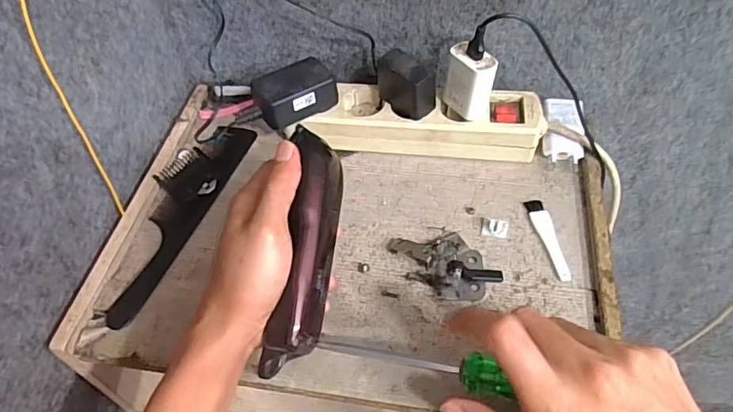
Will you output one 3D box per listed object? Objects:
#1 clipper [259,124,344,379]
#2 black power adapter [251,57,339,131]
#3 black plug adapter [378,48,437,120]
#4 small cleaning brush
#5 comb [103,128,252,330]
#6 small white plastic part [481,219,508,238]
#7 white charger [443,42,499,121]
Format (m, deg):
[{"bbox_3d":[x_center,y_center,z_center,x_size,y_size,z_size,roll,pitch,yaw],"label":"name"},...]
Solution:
[{"bbox_3d":[-0.042,0.031,0.364,0.034,0.034,0.166,7,77,8],"label":"clipper"},{"bbox_3d":[-0.065,-0.100,0.462,0.069,0.028,0.047,-38,60,-24],"label":"black power adapter"},{"bbox_3d":[0.034,-0.107,0.458,0.026,0.047,0.051,-38,59,-23],"label":"black plug adapter"},{"bbox_3d":[0.147,0.025,0.423,0.015,0.005,0.078,-7,52,-3],"label":"small cleaning brush"},{"bbox_3d":[-0.163,0.006,0.455,0.045,0.010,0.211,17,55,15],"label":"comb"},{"bbox_3d":[0.107,0.017,0.432,0.021,0.004,0.018,8,53,9],"label":"small white plastic part"},{"bbox_3d":[0.087,-0.104,0.441,0.023,0.054,0.039,-35,58,-22],"label":"white charger"}]

